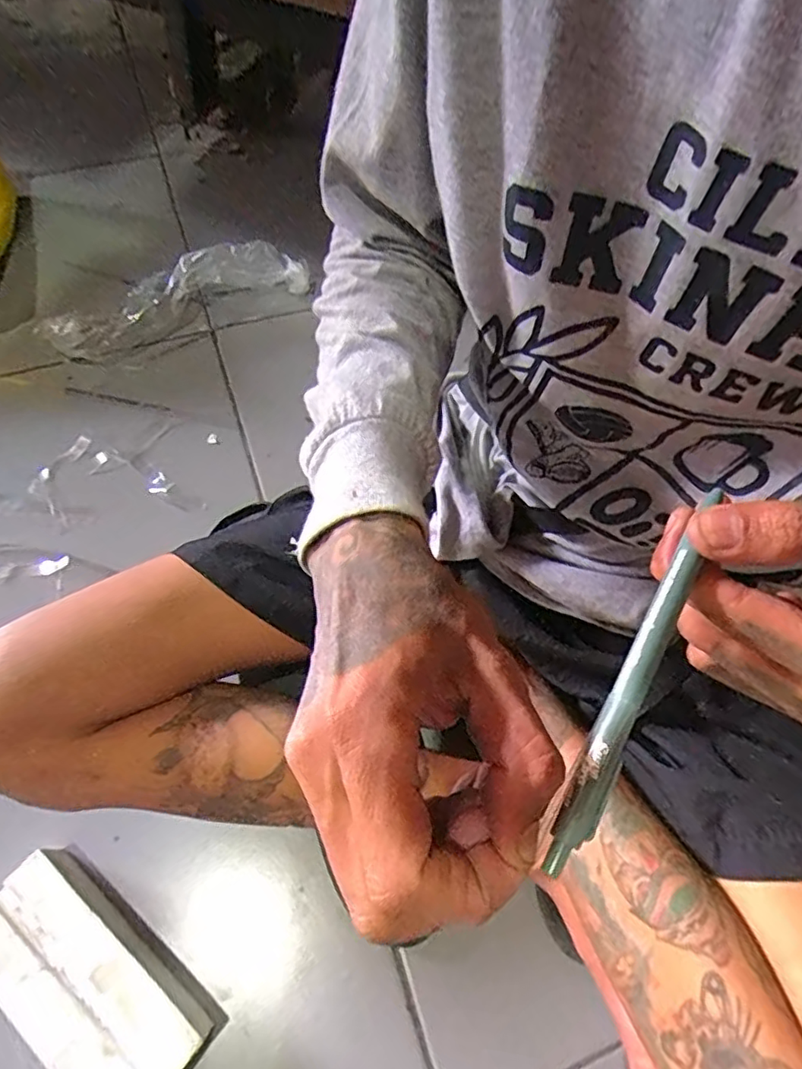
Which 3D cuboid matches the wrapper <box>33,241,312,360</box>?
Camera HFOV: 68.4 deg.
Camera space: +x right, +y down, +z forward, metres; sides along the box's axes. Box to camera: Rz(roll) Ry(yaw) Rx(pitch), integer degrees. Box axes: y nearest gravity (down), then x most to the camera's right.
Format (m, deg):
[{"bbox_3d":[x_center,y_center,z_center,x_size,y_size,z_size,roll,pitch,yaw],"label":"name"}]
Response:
[{"bbox_3d":[-0.280,-0.304,0.748,0.328,0.085,0.073,-23,65,-15],"label":"wrapper"}]

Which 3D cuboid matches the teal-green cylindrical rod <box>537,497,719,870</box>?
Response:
[{"bbox_3d":[0.081,0.045,0.201,0.011,0.007,0.141,27,73,12],"label":"teal-green cylindrical rod"}]

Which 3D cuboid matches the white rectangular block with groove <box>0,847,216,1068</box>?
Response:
[{"bbox_3d":[-0.220,0.316,0.419,0.178,0.049,0.082,37,64,17],"label":"white rectangular block with groove"}]

